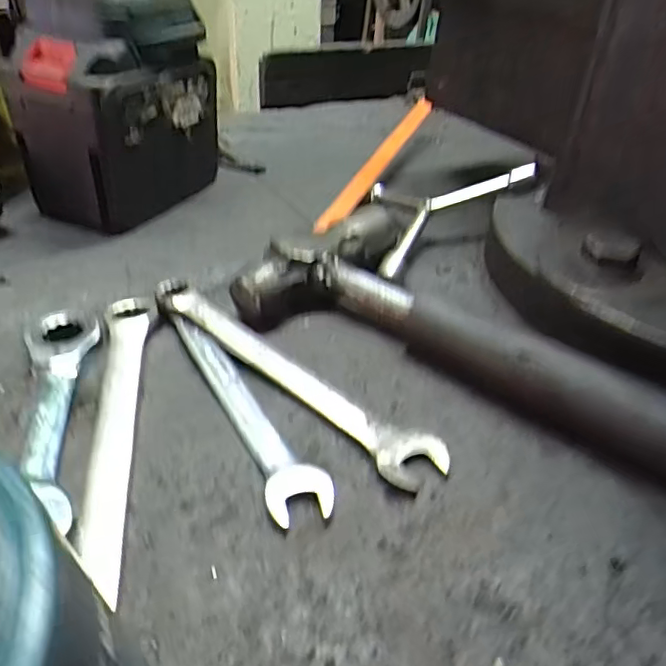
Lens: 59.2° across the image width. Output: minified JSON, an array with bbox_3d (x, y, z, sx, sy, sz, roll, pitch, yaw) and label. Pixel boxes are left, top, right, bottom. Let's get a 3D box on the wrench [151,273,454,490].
[{"bbox_3d":[-0.023,0.014,0.254,0.164,0.009,0.021,33,47,31],"label":"wrench"}]

